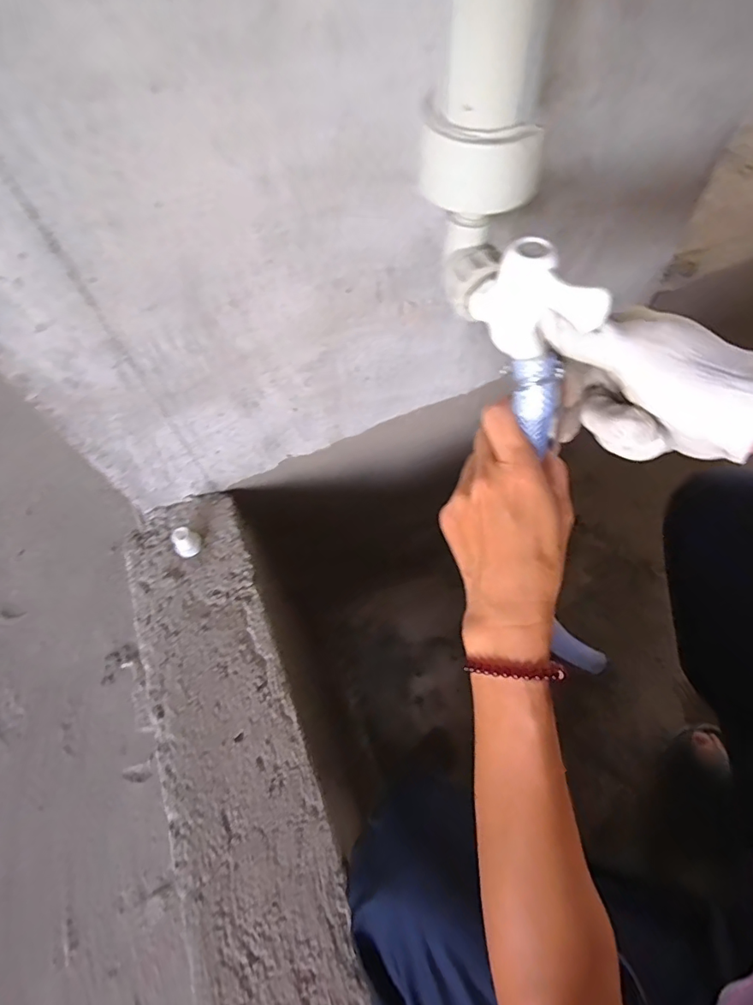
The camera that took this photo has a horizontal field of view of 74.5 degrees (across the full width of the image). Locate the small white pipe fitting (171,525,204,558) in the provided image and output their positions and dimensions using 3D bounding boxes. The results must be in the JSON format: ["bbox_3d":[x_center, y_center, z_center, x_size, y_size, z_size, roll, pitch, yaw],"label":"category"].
[{"bbox_3d":[-0.183,0.038,0.478,0.021,0.025,0.023,4,61,6],"label":"small white pipe fitting"}]

